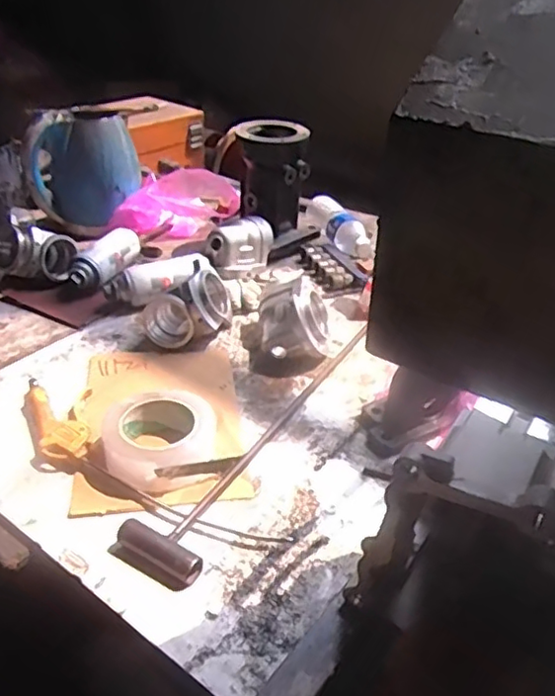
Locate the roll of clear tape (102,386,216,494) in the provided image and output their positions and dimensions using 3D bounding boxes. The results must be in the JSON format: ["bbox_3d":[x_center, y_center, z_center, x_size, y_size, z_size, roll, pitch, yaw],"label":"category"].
[{"bbox_3d":[-0.128,0.096,0.686,0.120,0.054,0.122,-3,34,-9],"label":"roll of clear tape"}]

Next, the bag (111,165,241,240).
[{"bbox_3d":[-0.203,-0.279,1.228,0.260,0.112,0.081,-24,42,-34],"label":"bag"}]

